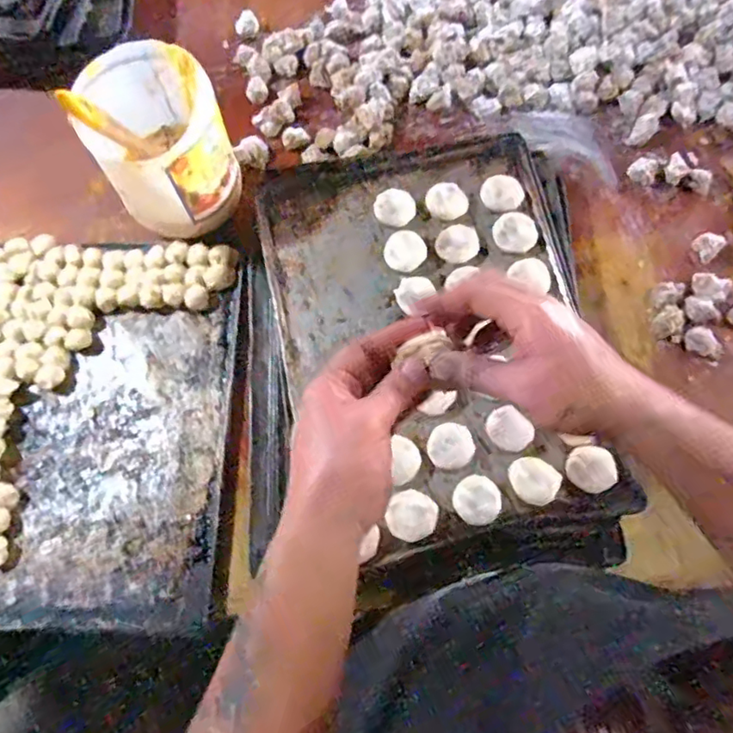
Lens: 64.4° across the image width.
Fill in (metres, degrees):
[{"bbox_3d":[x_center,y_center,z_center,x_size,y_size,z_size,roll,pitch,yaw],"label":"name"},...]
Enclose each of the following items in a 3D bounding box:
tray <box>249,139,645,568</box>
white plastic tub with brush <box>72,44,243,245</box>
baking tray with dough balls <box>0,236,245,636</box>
[{"bbox_3d":[0.072,-0.046,0.644,0.333,0.033,0.477,-13,69,-1],"label":"tray"},{"bbox_3d":[-0.239,-0.262,0.695,0.151,0.154,0.166,-23,72,-7],"label":"white plastic tub with brush"},{"bbox_3d":[-0.326,0.062,0.669,0.339,0.034,0.441,1,71,1],"label":"baking tray with dough balls"}]

